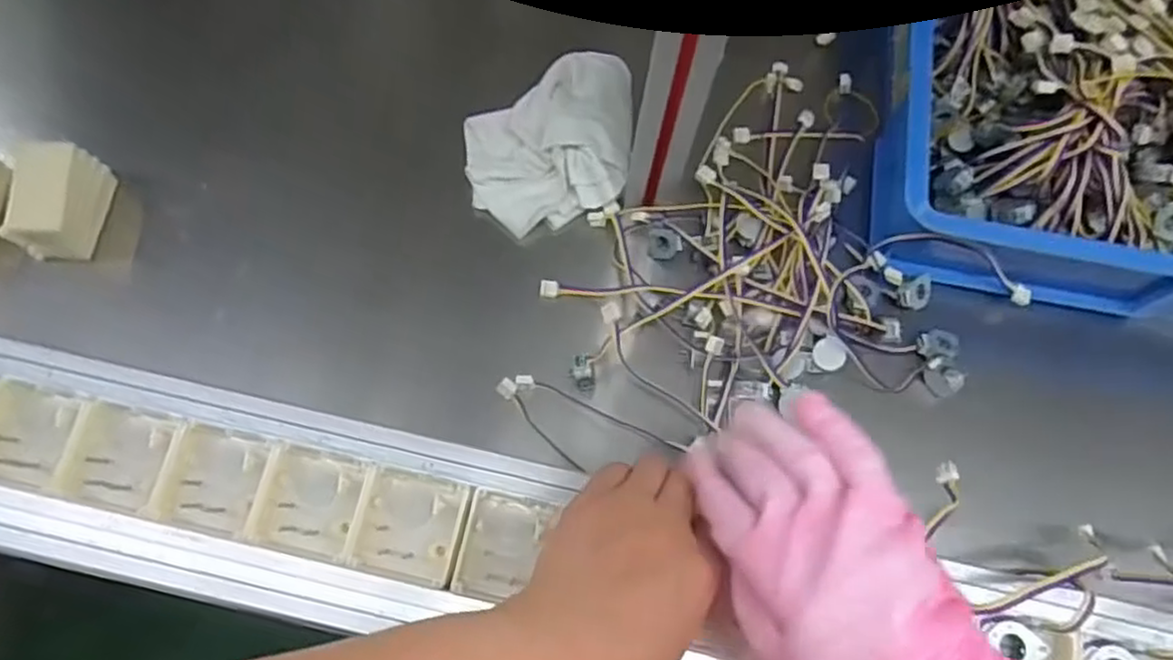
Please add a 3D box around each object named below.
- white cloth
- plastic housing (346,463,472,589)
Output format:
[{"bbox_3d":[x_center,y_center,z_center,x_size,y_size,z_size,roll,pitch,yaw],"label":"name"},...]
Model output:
[{"bbox_3d":[-0.030,-0.156,0.579,0.145,0.040,0.139,-18,71,-9],"label":"white cloth"},{"bbox_3d":[-0.087,0.098,0.353,0.049,0.015,0.051,12,69,2],"label":"plastic housing"}]

